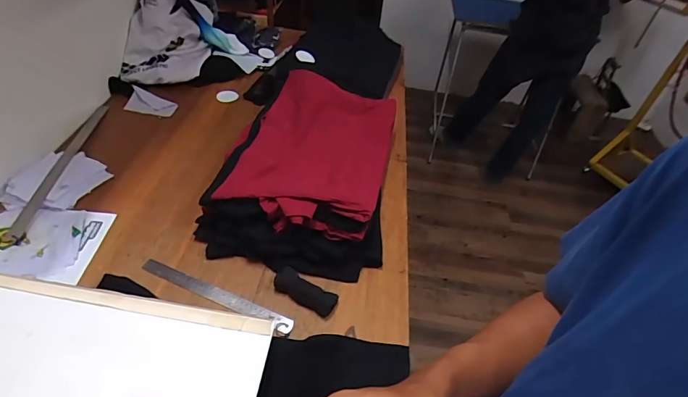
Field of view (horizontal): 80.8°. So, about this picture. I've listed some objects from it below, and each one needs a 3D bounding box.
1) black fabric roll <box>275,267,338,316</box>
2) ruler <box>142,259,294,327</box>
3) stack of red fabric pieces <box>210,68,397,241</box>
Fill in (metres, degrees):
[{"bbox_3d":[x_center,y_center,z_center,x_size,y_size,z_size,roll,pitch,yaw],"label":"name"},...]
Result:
[{"bbox_3d":[-0.075,0.182,0.790,0.127,0.028,0.050,25,46,17],"label":"black fabric roll"},{"bbox_3d":[-0.247,0.180,0.775,0.318,0.004,0.026,19,45,11],"label":"ruler"},{"bbox_3d":[-0.078,-0.111,0.988,0.348,0.141,0.505,13,44,6],"label":"stack of red fabric pieces"}]

